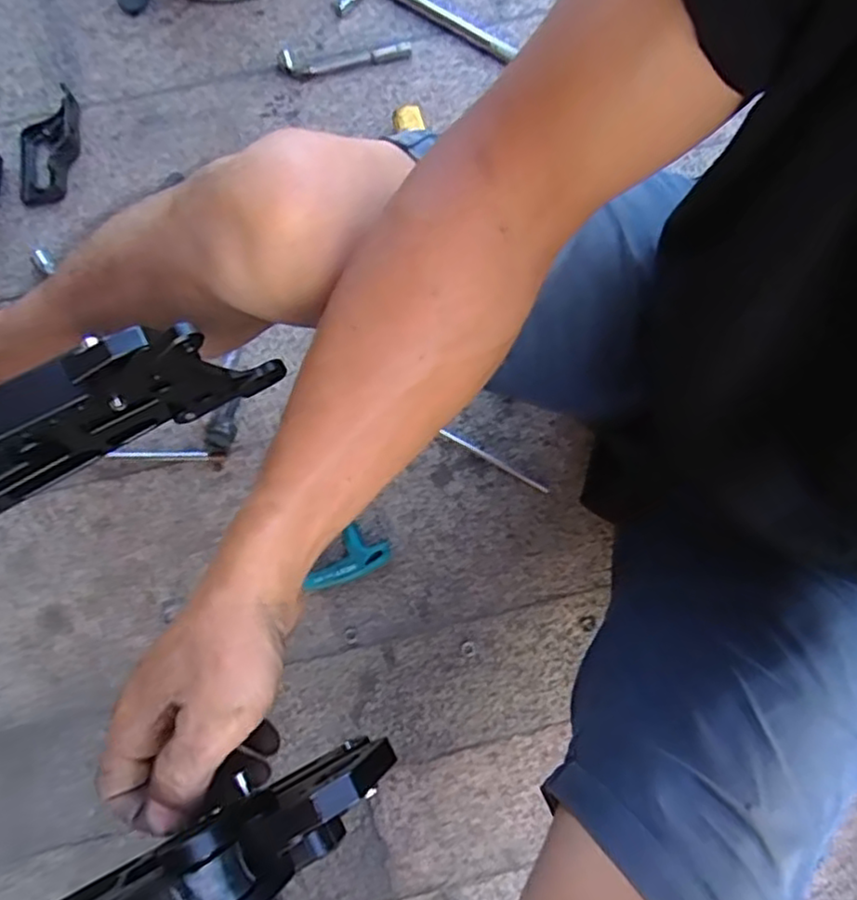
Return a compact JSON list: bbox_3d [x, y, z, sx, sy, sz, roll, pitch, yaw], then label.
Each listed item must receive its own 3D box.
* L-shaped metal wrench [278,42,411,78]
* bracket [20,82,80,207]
[{"bbox_3d":[-0.089,-0.412,0.724,0.139,0.012,0.031,-5,78,-2],"label":"L-shaped metal wrench"},{"bbox_3d":[-0.387,-0.310,0.692,0.060,0.015,0.127,4,77,0],"label":"bracket"}]

